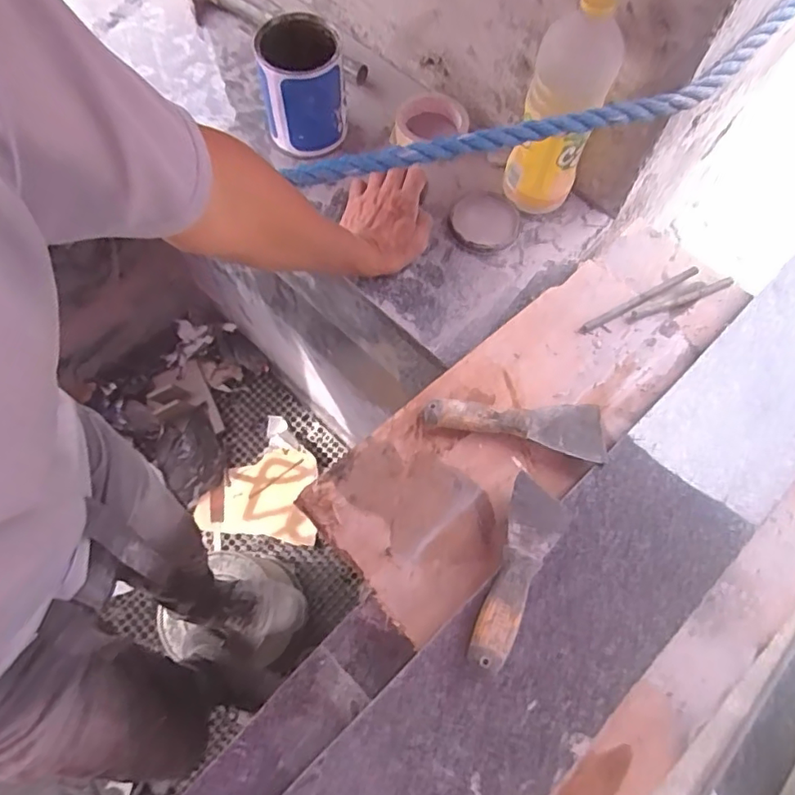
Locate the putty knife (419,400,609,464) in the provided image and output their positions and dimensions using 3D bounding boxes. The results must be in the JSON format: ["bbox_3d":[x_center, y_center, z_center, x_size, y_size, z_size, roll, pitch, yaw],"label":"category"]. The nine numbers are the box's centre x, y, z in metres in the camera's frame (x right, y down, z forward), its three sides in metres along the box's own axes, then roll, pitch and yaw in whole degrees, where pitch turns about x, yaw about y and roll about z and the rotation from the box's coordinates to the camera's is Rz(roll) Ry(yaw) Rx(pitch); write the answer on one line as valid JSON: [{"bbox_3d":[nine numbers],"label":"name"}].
[{"bbox_3d":[0.119,0.020,0.573,0.180,0.023,0.062,11,67,2],"label":"putty knife"}]

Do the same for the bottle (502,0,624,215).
[{"bbox_3d":[0.174,-0.305,0.611,0.081,0.239,0.076,19,67,6],"label":"bottle"}]

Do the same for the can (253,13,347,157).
[{"bbox_3d":[-0.115,-0.381,0.699,0.097,0.114,0.102,-2,67,-3],"label":"can"}]

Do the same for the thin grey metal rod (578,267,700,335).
[{"bbox_3d":[0.274,-0.109,0.645,0.166,0.006,0.010,-27,71,-13],"label":"thin grey metal rod"}]

